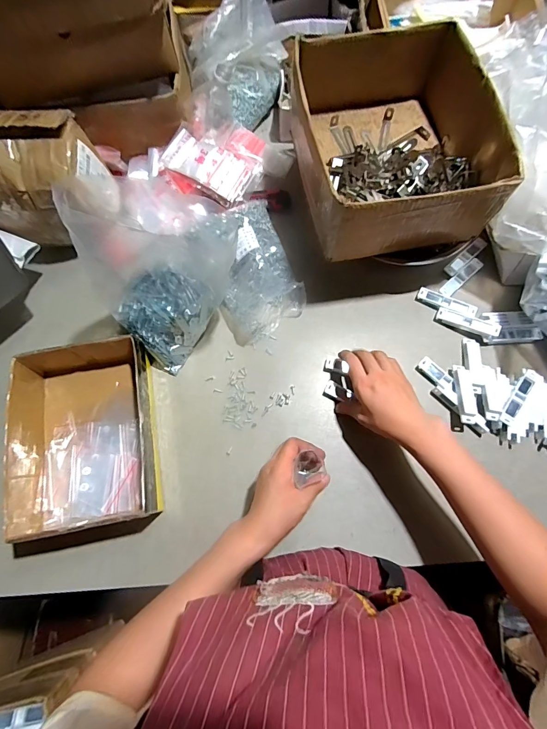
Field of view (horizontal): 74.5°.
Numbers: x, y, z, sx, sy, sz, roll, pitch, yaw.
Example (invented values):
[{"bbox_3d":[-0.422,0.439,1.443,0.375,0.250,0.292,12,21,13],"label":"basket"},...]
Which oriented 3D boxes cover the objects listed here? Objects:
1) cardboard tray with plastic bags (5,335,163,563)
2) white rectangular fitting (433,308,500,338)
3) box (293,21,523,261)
[{"bbox_3d":[-0.268,0.106,0.508,0.190,0.070,0.260,-11,72,-3],"label":"cardboard tray with plastic bags"},{"bbox_3d":[0.314,-0.068,0.584,0.096,0.010,0.022,22,73,21],"label":"white rectangular fitting"},{"bbox_3d":[0.173,-0.330,0.537,0.250,0.112,0.301,-10,72,-2],"label":"box"}]

